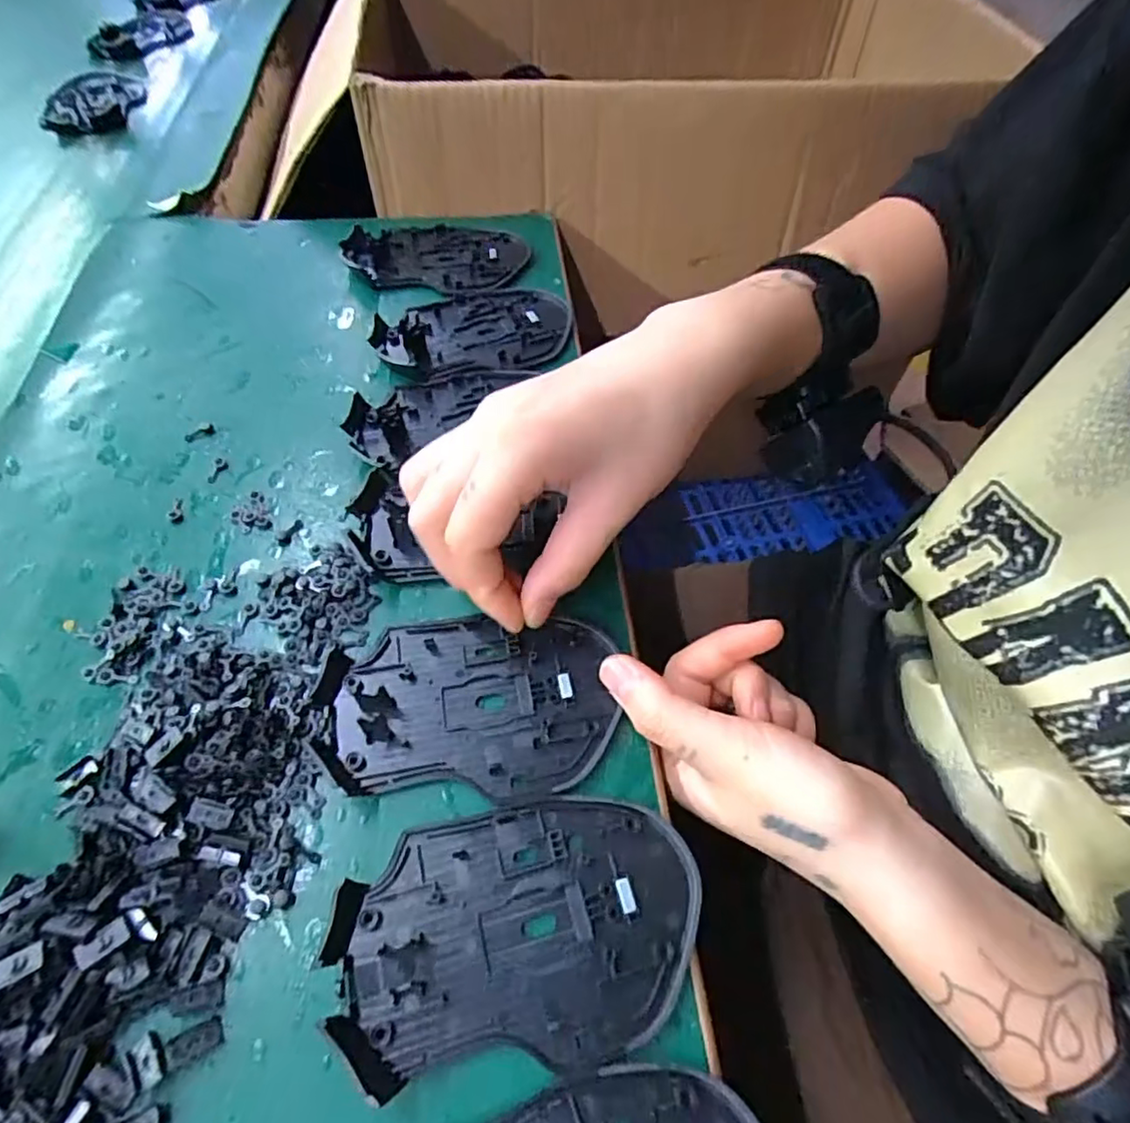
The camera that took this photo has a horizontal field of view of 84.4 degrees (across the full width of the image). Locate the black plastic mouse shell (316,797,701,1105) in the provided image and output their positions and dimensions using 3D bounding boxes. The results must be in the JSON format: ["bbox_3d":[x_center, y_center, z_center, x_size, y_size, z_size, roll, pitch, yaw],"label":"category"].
[{"bbox_3d":[-0.013,0.114,0.197,0.113,0.011,0.071,-6,56,-6],"label":"black plastic mouse shell"}]

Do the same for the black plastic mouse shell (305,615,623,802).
[{"bbox_3d":[-0.038,0.053,0.241,0.109,0.006,0.070,2,56,-1],"label":"black plastic mouse shell"}]

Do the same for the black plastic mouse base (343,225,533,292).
[{"bbox_3d":[-0.083,-0.200,0.404,0.114,0.010,0.069,-4,56,-4],"label":"black plastic mouse base"}]

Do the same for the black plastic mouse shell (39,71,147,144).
[{"bbox_3d":[-0.402,-0.388,0.530,0.070,0.012,0.114,-6,56,-6],"label":"black plastic mouse shell"}]

